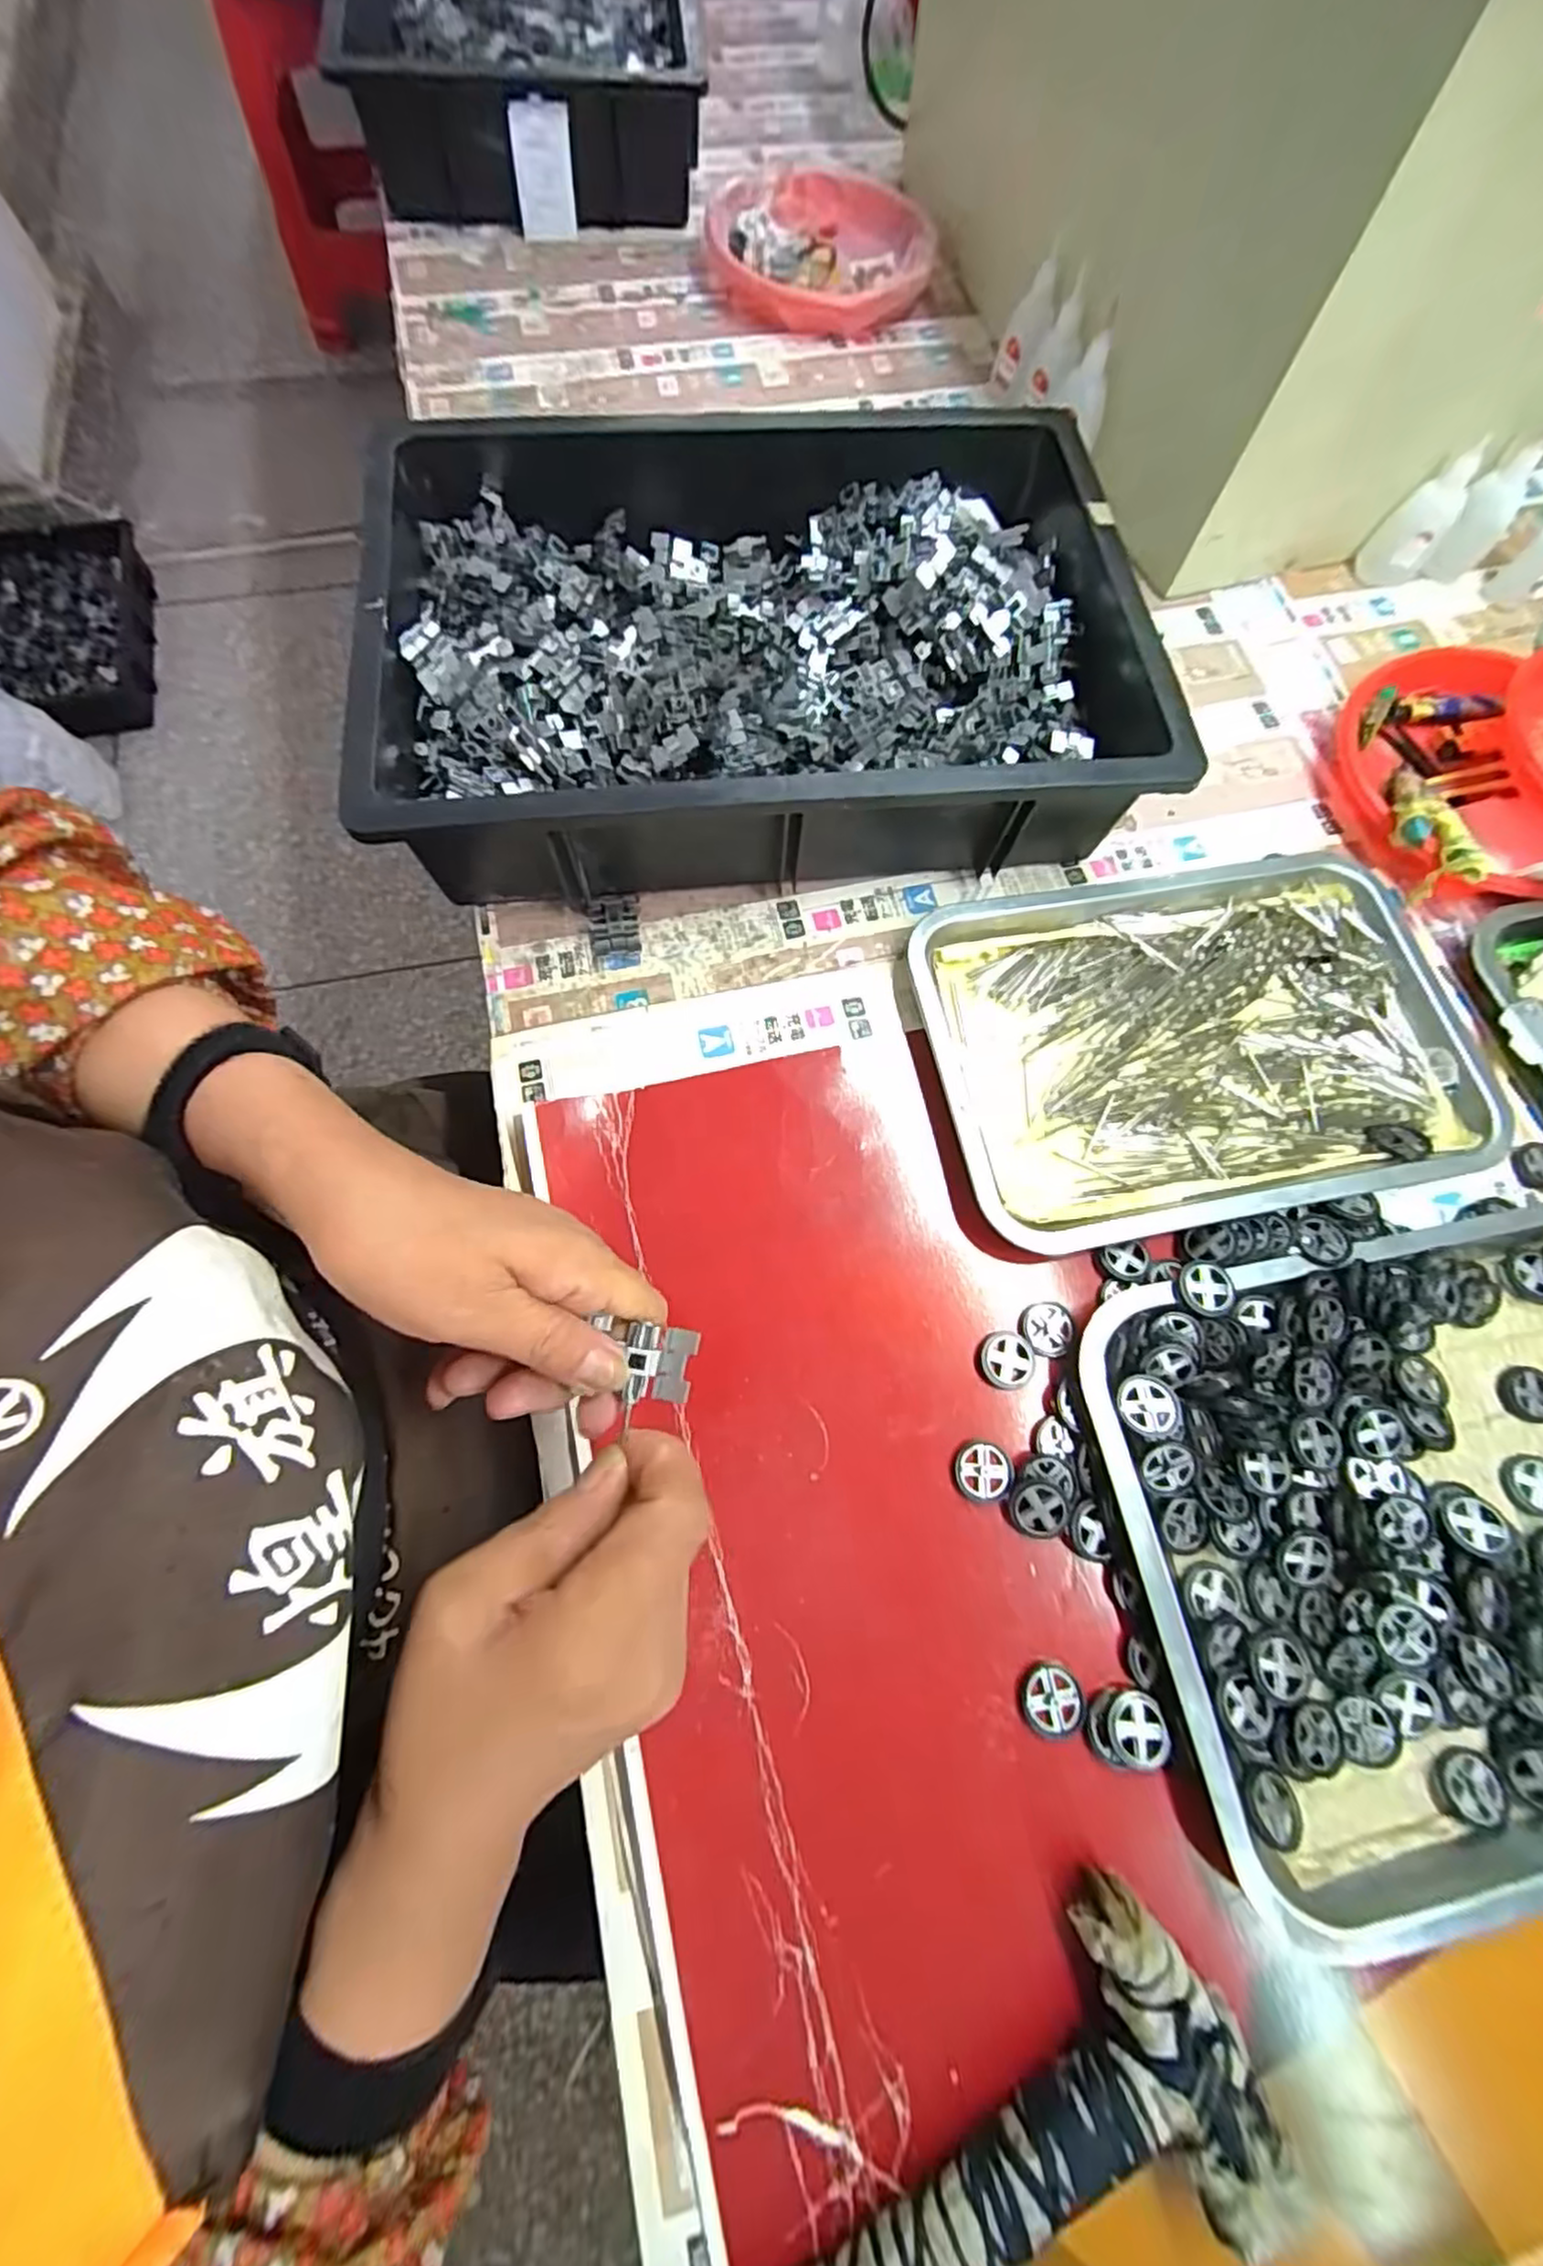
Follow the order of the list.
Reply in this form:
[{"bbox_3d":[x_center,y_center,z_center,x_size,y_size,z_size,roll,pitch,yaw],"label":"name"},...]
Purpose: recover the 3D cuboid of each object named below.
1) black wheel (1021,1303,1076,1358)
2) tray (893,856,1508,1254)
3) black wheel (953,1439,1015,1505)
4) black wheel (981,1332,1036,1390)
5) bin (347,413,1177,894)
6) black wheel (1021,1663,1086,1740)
[{"bbox_3d":[0.142,0.101,0.367,0.026,0.007,0.026,1,71,-2],"label":"black wheel"},{"bbox_3d":[0.253,-0.055,0.417,0.314,0.019,0.210,-10,71,-5],"label":"tray"},{"bbox_3d":[0.102,0.163,0.345,0.028,0.004,0.027,1,71,-2],"label":"black wheel"},{"bbox_3d":[0.119,0.115,0.362,0.026,0.005,0.026,1,71,-2],"label":"black wheel"},{"bbox_3d":[-0.003,-0.299,0.452,0.445,0.093,0.307,-6,71,-4],"label":"bin"},{"bbox_3d":[0.123,0.249,0.313,0.026,0.006,0.026,1,71,-2],"label":"black wheel"}]

